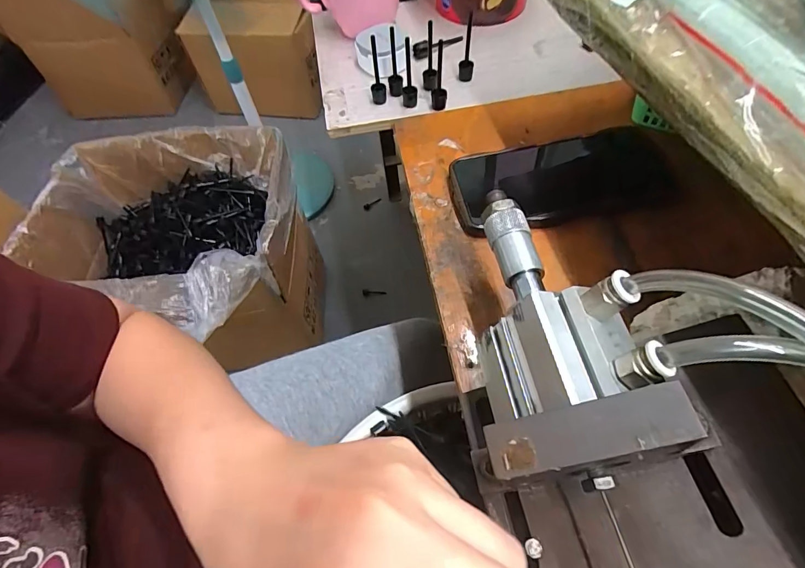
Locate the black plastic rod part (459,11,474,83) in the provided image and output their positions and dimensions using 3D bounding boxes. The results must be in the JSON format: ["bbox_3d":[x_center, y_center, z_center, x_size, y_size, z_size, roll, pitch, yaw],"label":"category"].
[{"bbox_3d":[0.064,-0.231,0.409,0.014,0.060,0.016,3,59,6],"label":"black plastic rod part"}]

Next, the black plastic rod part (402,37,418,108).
[{"bbox_3d":[0.006,-0.199,0.392,0.014,0.066,0.014,-6,58,0],"label":"black plastic rod part"}]

